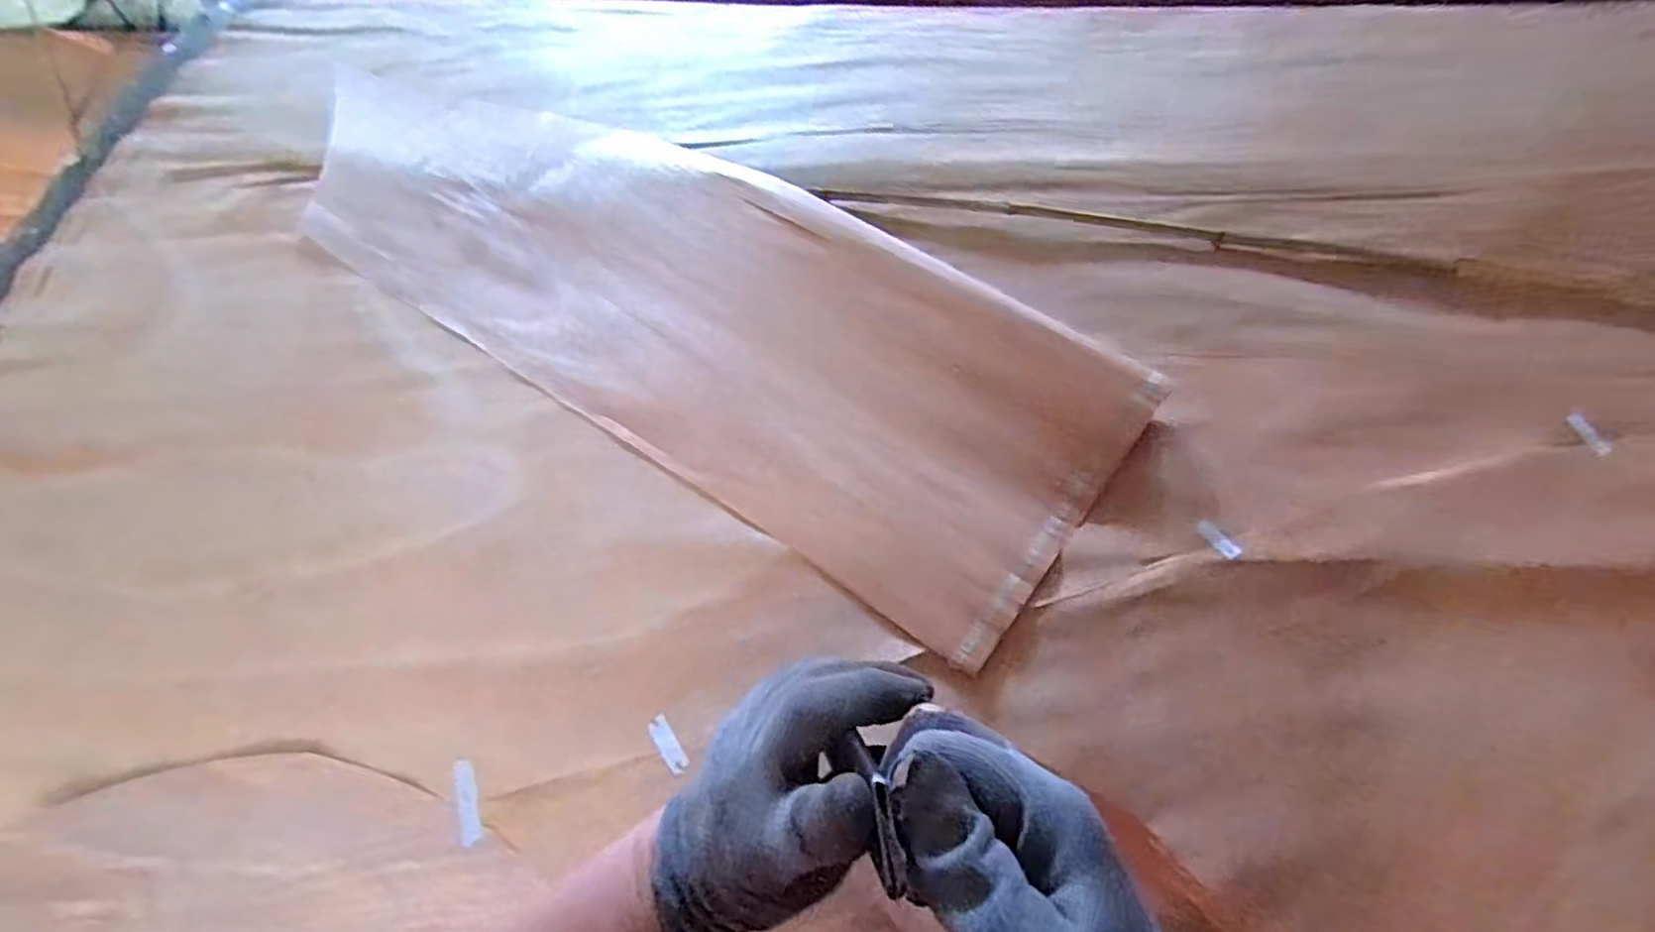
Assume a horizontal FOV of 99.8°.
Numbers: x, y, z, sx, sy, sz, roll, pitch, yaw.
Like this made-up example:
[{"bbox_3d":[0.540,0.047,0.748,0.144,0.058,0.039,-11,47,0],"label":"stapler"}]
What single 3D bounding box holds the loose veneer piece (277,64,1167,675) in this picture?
[{"bbox_3d":[-0.178,-0.193,0.688,0.929,0.033,0.304,31,67,19],"label":"loose veneer piece"}]

